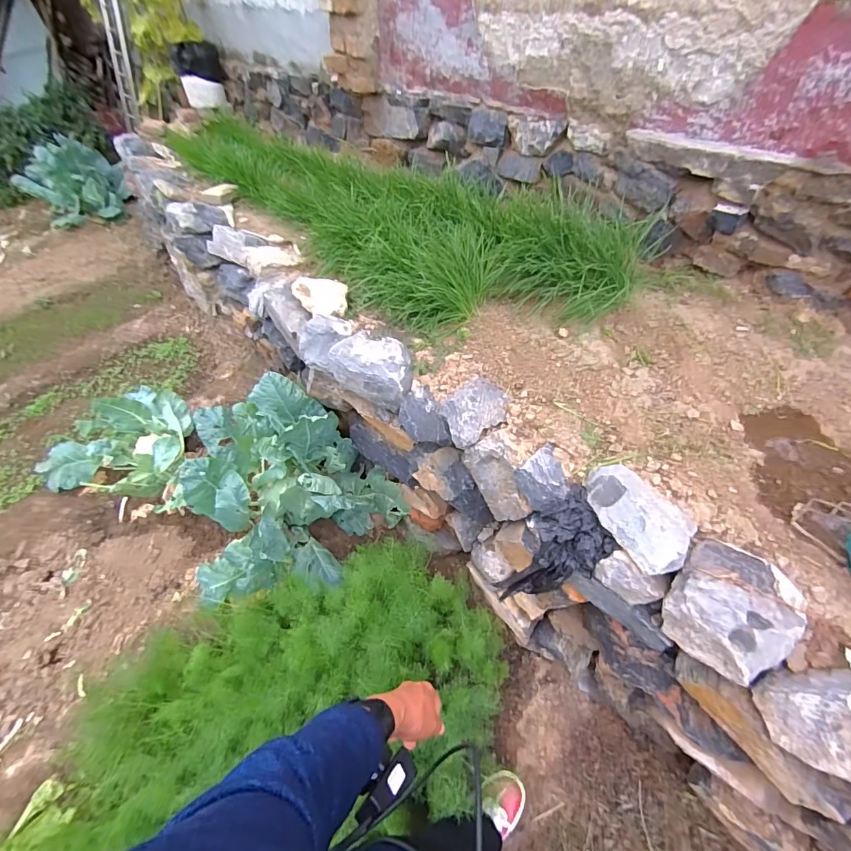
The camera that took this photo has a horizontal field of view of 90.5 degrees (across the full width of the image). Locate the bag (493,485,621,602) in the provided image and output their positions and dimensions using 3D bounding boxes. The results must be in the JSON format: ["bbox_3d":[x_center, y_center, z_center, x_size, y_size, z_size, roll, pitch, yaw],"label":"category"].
[{"bbox_3d":[0.268,0.270,0.915,0.080,0.275,0.152,-2,54,-56],"label":"bag"}]

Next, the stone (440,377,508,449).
[{"bbox_3d":[0.129,-0.041,1.059,0.170,0.069,0.151,-19,51,-11],"label":"stone"}]

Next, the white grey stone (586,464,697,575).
[{"bbox_3d":[0.410,0.159,0.817,0.143,0.079,0.234,-27,53,-17],"label":"white grey stone"}]

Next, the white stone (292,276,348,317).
[{"bbox_3d":[-0.346,-0.421,1.366,0.210,0.065,0.112,13,52,16],"label":"white stone"}]

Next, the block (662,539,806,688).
[{"bbox_3d":[0.543,0.320,0.748,0.187,0.147,0.182,33,60,28],"label":"block"}]

